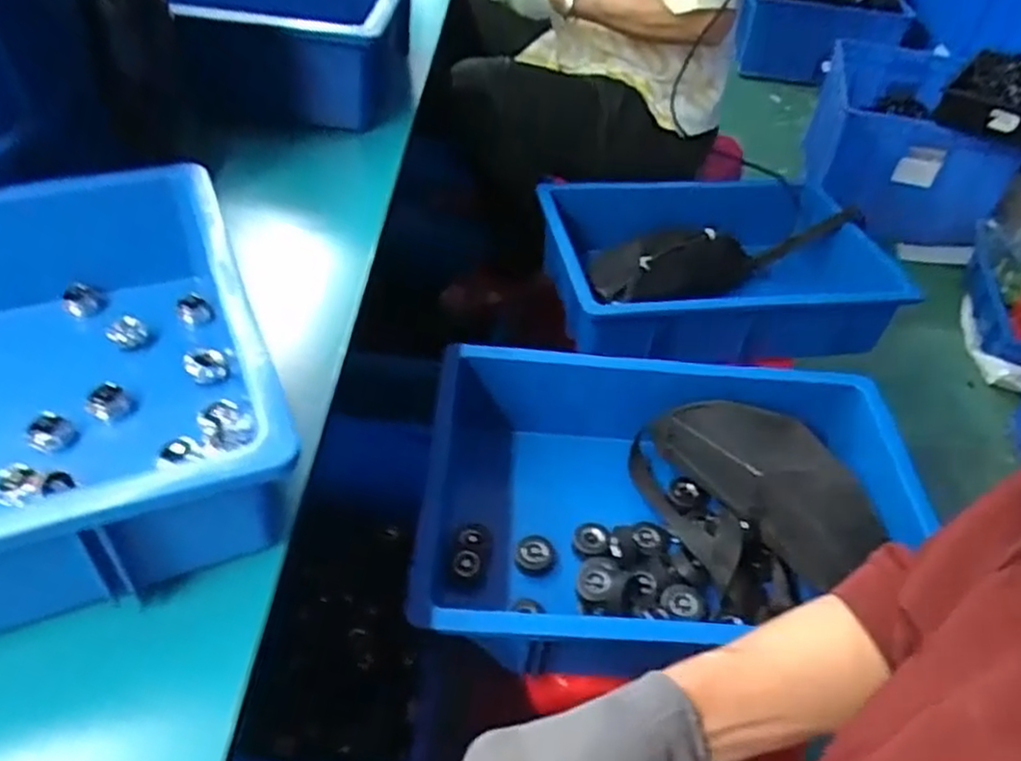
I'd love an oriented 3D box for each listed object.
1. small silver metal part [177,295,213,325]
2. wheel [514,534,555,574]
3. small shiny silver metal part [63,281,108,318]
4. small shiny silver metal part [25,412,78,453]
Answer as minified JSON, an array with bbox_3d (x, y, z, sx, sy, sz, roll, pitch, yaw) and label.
[{"bbox_3d":[-0.233,-0.052,0.543,0.023,0.017,0.015,-26,52,-29],"label":"small silver metal part"},{"bbox_3d":[0.023,0.164,0.700,0.039,0.014,0.040,3,44,-3],"label":"wheel"},{"bbox_3d":[-0.315,-0.059,0.545,0.027,0.020,0.015,-29,54,-32],"label":"small shiny silver metal part"},{"bbox_3d":[-0.282,0.032,0.453,0.024,0.017,0.019,-23,51,-27],"label":"small shiny silver metal part"}]

